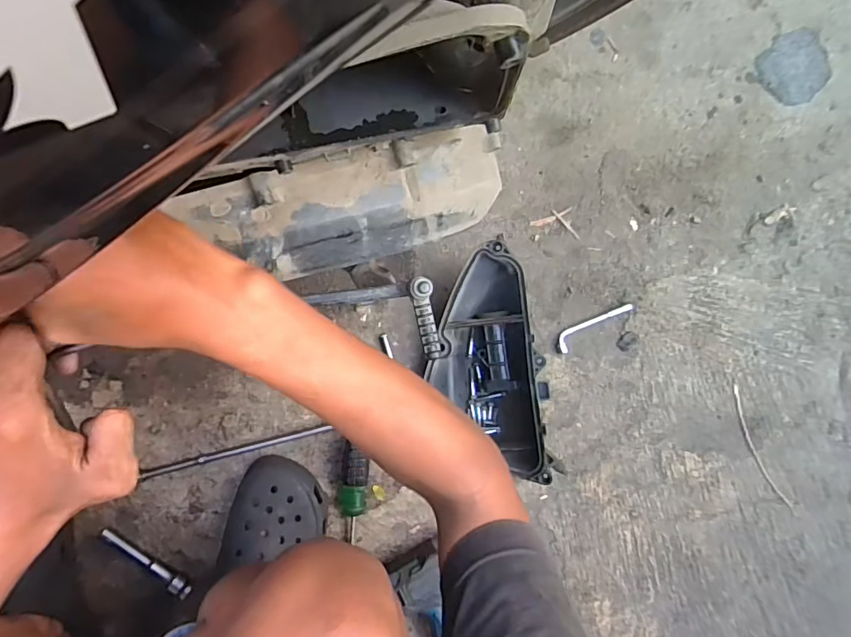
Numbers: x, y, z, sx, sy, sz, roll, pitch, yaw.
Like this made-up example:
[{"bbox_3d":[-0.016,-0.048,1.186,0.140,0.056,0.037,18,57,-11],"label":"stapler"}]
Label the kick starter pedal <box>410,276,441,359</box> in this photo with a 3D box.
[{"bbox_3d":[0.001,-0.001,0.413,0.016,0.013,0.066,-12,106,-7],"label":"kick starter pedal"}]

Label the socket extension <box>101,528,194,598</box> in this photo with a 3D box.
[{"bbox_3d":[-0.337,0.296,0.610,0.127,0.022,0.013,40,84,-4],"label":"socket extension"}]

